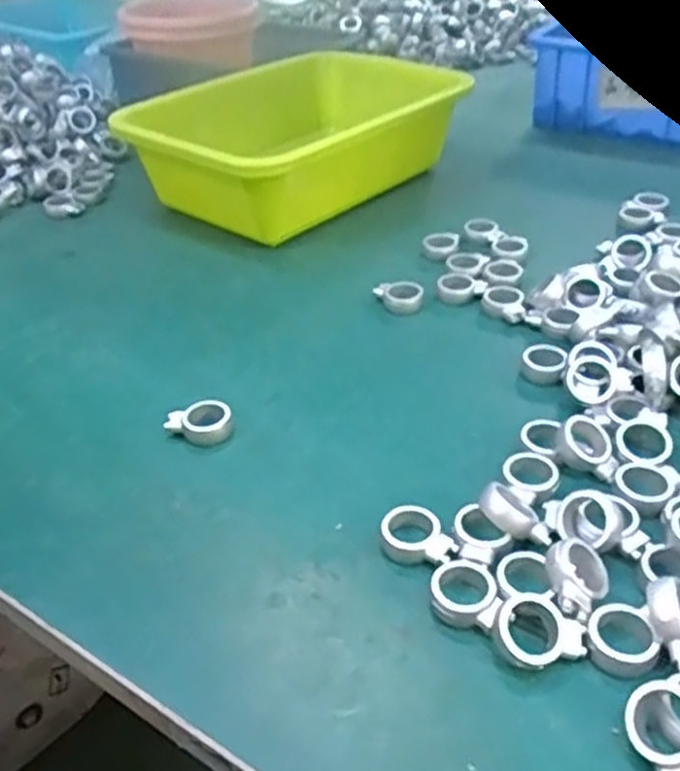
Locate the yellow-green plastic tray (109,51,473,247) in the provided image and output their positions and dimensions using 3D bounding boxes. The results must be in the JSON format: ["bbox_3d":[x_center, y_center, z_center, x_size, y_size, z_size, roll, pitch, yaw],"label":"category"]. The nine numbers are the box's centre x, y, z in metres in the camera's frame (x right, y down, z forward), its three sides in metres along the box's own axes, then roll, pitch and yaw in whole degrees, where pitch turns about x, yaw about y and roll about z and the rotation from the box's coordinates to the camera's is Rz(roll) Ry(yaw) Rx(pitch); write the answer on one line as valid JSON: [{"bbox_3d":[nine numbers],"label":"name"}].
[{"bbox_3d":[-0.032,-0.212,0.655,0.204,0.084,0.296,27,46,35],"label":"yellow-green plastic tray"}]

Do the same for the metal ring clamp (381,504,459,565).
[{"bbox_3d":[0.034,0.066,0.327,0.023,0.011,0.032,-32,44,-32],"label":"metal ring clamp"}]

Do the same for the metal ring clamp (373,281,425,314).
[{"bbox_3d":[0.038,-0.058,0.497,0.031,0.012,0.025,-4,36,0],"label":"metal ring clamp"}]

